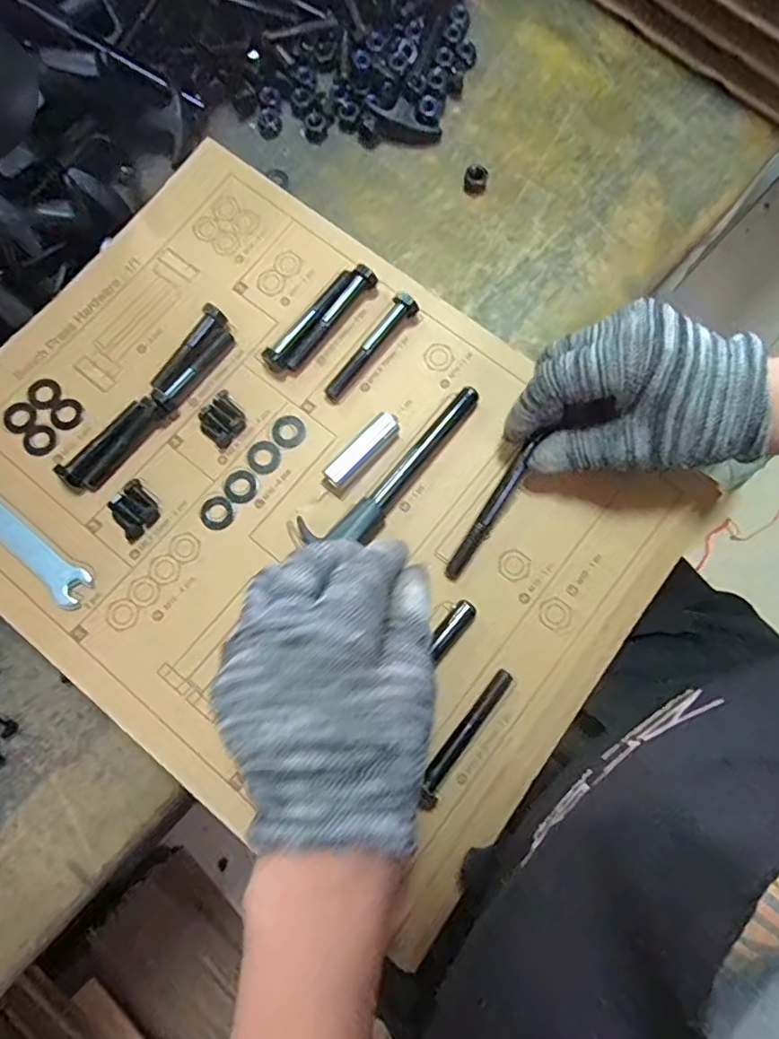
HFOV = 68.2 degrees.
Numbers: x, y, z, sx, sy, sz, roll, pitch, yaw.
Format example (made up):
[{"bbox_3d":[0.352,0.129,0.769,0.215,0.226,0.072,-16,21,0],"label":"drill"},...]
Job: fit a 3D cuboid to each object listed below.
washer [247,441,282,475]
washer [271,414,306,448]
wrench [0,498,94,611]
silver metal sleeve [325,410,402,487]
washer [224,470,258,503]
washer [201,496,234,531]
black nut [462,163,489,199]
[{"bbox_3d":[-0.073,-0.037,0.334,0.019,0.004,0.019,0,78,0],"label":"washer"},{"bbox_3d":[-0.059,-0.052,0.337,0.019,0.004,0.020,0,78,0],"label":"washer"},{"bbox_3d":[-0.210,0.007,0.322,0.112,0.008,0.025,37,80,7],"label":"wrench"},{"bbox_3d":[-0.016,-0.040,0.327,0.014,0.014,0.050,44,81,8],"label":"silver metal sleeve"},{"bbox_3d":[-0.086,-0.019,0.330,0.019,0.004,0.019,0,78,0],"label":"washer"},{"bbox_3d":[-0.098,-0.004,0.326,0.018,0.004,0.019,0,78,0],"label":"washer"},{"bbox_3d":[0.060,-0.235,0.400,0.017,0.011,0.018,0,78,0],"label":"black nut"}]

